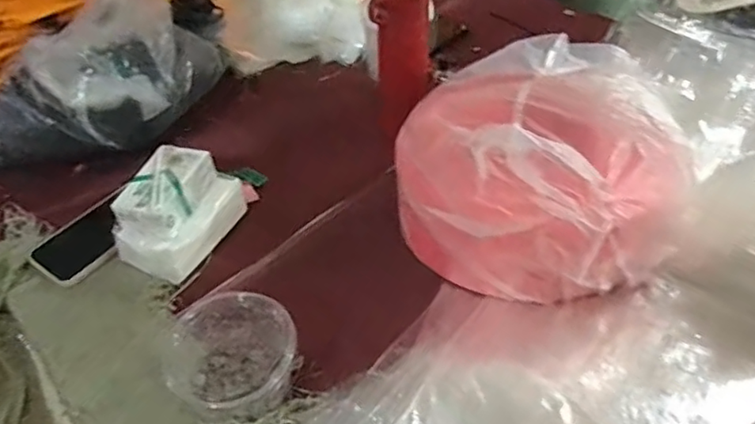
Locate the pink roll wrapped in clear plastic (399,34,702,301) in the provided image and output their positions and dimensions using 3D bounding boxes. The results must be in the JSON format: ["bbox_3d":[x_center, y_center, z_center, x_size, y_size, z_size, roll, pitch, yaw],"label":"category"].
[{"bbox_3d":[0.183,-0.066,0.644,0.277,0.177,0.297,19,49,20],"label":"pink roll wrapped in clear plastic"}]

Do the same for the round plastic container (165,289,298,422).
[{"bbox_3d":[-0.134,0.131,0.549,0.116,0.065,0.106,-1,45,1],"label":"round plastic container"}]

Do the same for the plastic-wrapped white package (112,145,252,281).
[{"bbox_3d":[-0.234,-0.002,0.697,0.094,0.082,0.142,18,48,19],"label":"plastic-wrapped white package"}]

